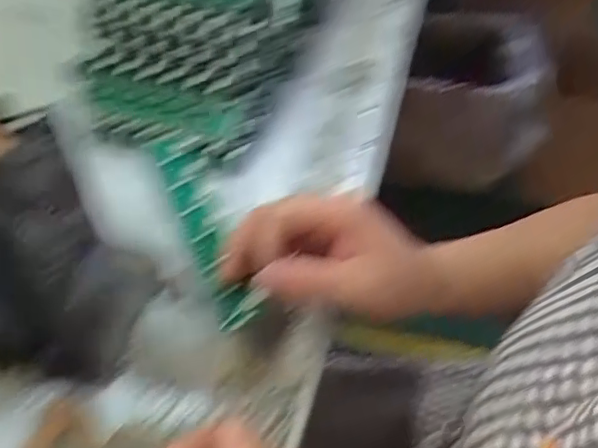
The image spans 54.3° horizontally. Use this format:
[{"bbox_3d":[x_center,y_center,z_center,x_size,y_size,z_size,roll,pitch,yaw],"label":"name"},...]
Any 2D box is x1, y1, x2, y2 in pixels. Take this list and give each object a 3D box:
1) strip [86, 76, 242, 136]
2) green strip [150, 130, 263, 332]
[{"bbox_3d":[-0.111,-0.096,0.464,0.128,0.028,0.014,15,22,13],"label":"strip"},{"bbox_3d":[-0.058,-0.001,0.355,0.027,0.009,0.131,-18,66,-12],"label":"green strip"}]

